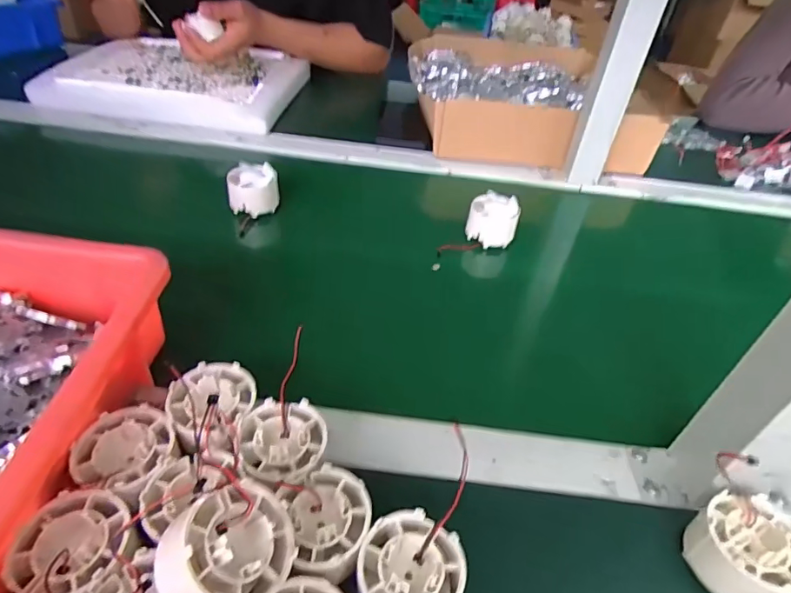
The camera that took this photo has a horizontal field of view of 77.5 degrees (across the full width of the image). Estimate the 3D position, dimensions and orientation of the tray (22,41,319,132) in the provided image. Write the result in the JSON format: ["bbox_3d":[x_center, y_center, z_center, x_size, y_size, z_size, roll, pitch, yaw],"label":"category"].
[{"bbox_3d":[-0.315,-0.333,0.744,0.318,0.042,0.277,6,41,0],"label":"tray"}]

